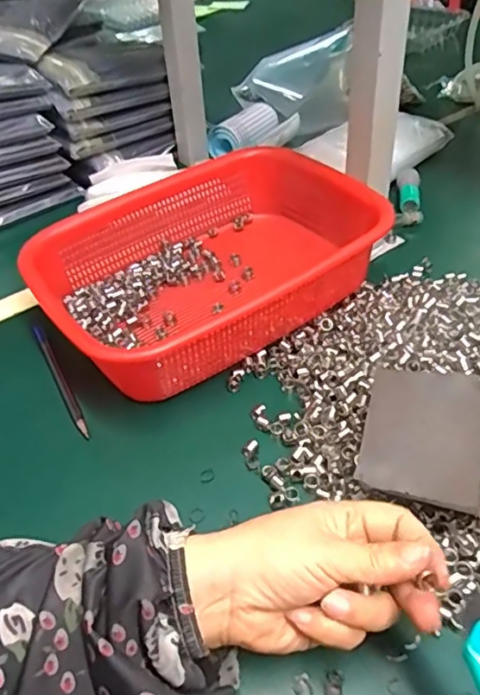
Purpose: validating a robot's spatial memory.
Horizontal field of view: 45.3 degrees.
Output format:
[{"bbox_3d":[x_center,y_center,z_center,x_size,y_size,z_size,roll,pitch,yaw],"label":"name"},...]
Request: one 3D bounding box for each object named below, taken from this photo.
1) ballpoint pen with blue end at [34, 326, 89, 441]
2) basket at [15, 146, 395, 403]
[{"bbox_3d":[-0.144,0.023,0.458,0.008,0.007,0.133,-23,46,-19],"label":"ballpoint pen with blue end"},{"bbox_3d":[-0.024,-0.073,0.503,0.271,0.078,0.210,-30,48,-25],"label":"basket"}]

